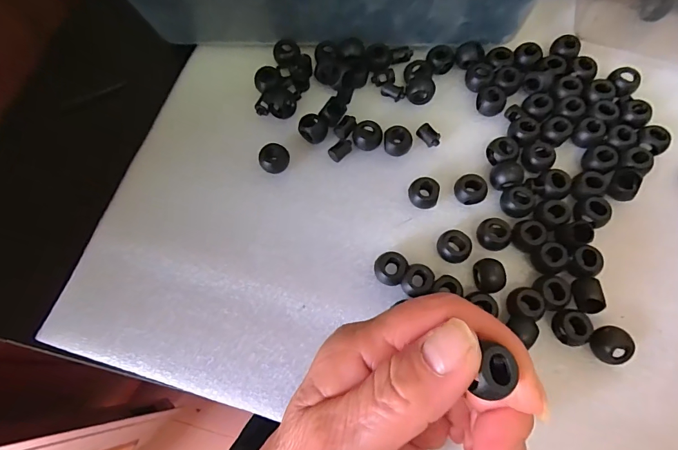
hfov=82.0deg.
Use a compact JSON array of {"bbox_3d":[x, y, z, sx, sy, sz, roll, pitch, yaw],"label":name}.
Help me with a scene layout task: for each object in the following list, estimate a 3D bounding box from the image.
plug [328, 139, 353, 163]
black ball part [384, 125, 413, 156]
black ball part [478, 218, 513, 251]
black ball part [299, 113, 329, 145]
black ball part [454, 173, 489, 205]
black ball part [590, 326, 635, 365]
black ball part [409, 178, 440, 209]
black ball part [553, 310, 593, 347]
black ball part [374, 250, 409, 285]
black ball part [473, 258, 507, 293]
[{"bbox_3d":[0.001,-0.050,0.259,0.016,0.008,0.010,-38,74,-11],"label":"plug"},{"bbox_3d":[0.039,-0.055,0.254,0.018,0.010,0.017,-1,70,1],"label":"black ball part"},{"bbox_3d":[0.090,0.006,0.228,0.017,0.013,0.019,8,71,4],"label":"black ball part"},{"bbox_3d":[-0.018,-0.064,0.263,0.019,0.017,0.018,0,70,1],"label":"black ball part"},{"bbox_3d":[0.080,-0.021,0.238,0.019,0.010,0.017,-7,70,-1],"label":"black ball part"},{"bbox_3d":[0.141,0.062,0.203,0.018,0.013,0.018,-4,70,0],"label":"black ball part"},{"bbox_3d":[0.052,-0.019,0.239,0.018,0.014,0.017,0,70,1],"label":"black ball part"},{"bbox_3d":[0.123,0.054,0.207,0.016,0.014,0.018,1,70,2],"label":"black ball part"},{"bbox_3d":[0.030,0.025,0.223,0.018,0.015,0.018,0,70,1],"label":"black ball part"},{"bbox_3d":[0.083,0.029,0.219,0.014,0.016,0.019,-6,70,-1],"label":"black ball part"}]

